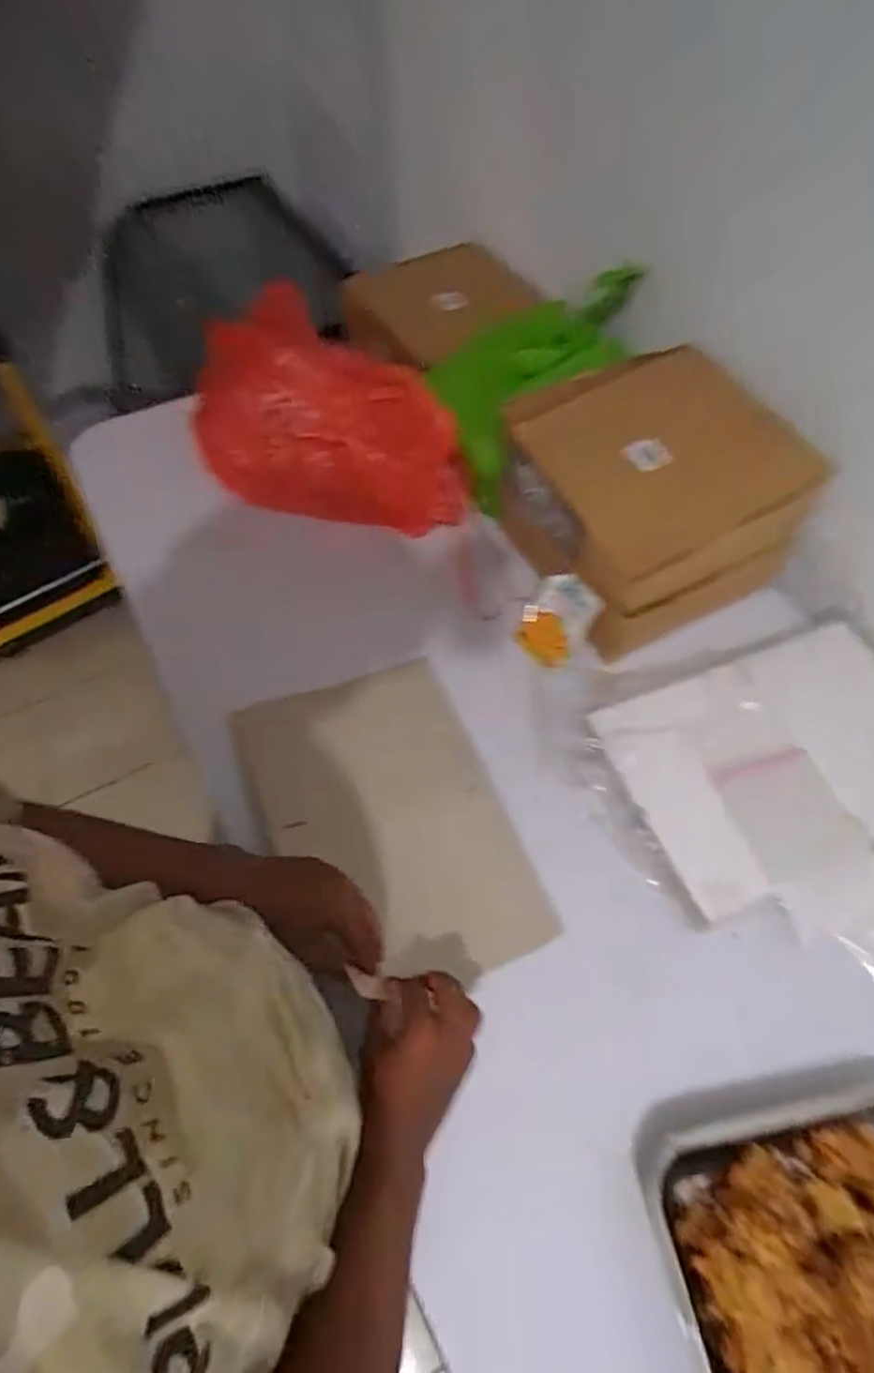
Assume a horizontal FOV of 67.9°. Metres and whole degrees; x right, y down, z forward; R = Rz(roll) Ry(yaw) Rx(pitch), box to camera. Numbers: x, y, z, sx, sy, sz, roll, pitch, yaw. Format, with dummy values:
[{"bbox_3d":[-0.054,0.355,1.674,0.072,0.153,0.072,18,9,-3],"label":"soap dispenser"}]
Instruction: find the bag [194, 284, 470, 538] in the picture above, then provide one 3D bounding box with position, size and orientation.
[{"bbox_3d":[-0.133,-0.357,0.870,0.363,0.260,0.131,10,60,7],"label":"bag"}]

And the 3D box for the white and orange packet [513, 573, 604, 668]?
[{"bbox_3d":[0.149,-0.084,0.803,0.083,0.108,0.023,36,21,23],"label":"white and orange packet"}]

